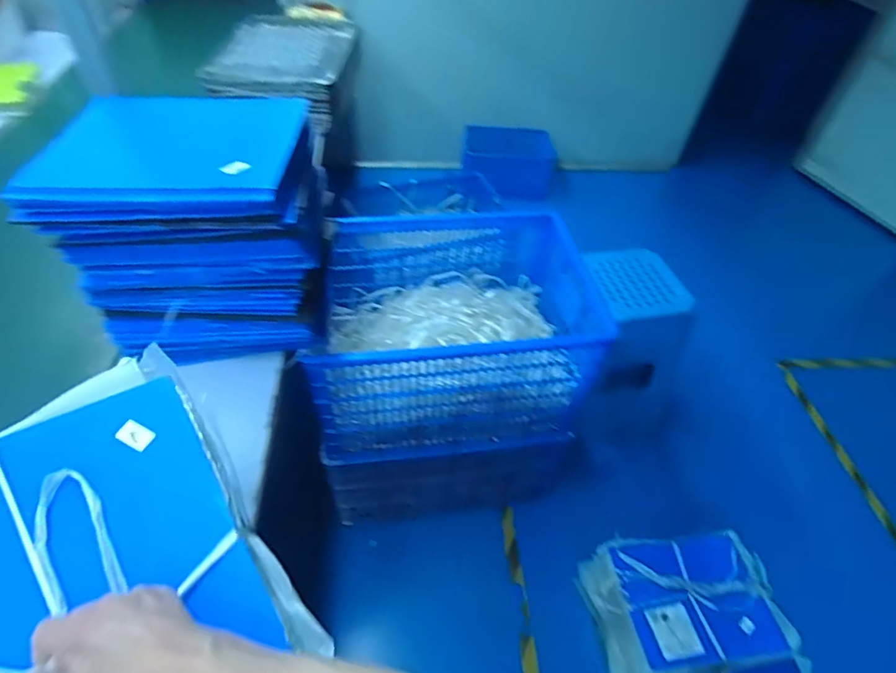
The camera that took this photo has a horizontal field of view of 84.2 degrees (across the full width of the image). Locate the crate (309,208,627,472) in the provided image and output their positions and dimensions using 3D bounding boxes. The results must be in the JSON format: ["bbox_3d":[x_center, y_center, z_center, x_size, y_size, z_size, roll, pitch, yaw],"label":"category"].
[{"bbox_3d":[0.008,-0.018,1.286,0.648,0.369,0.488,-5,49,-8],"label":"crate"}]

